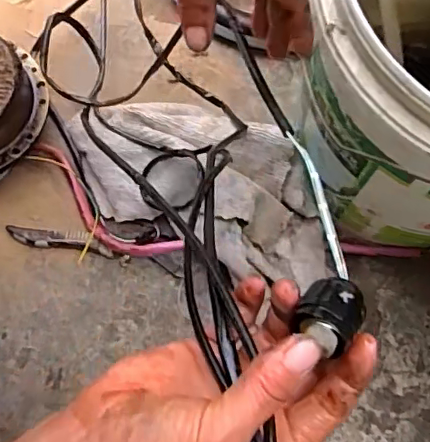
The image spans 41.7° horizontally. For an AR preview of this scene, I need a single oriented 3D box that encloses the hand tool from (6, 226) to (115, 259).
[{"bbox_3d":[-0.145,0.020,0.529,0.099,0.014,0.015,9,73,1],"label":"hand tool"}]

